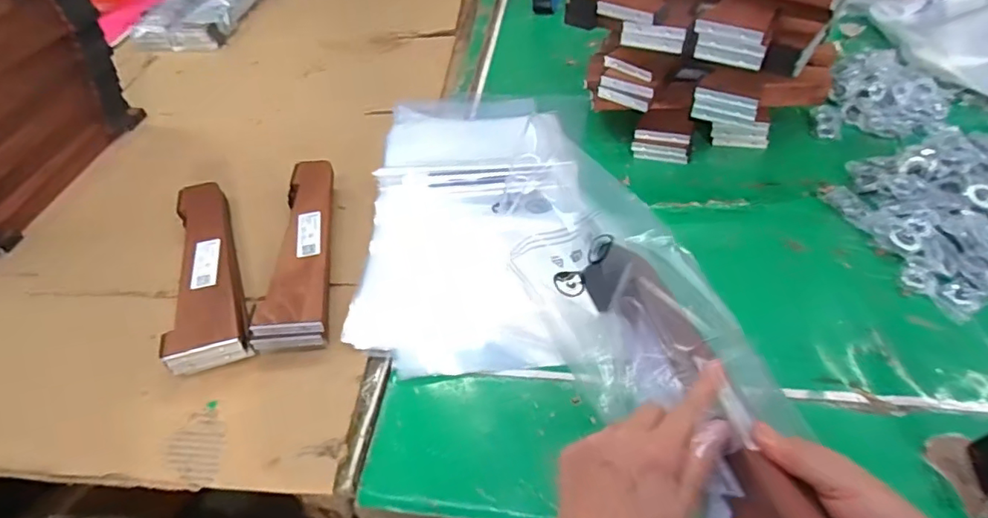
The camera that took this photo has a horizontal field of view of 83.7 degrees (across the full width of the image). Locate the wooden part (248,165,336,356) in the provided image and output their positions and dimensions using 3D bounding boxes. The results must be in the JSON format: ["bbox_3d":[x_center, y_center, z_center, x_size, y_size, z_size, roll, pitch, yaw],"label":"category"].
[{"bbox_3d":[-0.244,-0.017,0.725,0.082,0.043,0.294,-4,51,0],"label":"wooden part"}]

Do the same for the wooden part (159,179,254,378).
[{"bbox_3d":[-0.363,0.012,0.707,0.085,0.048,0.288,-17,52,-10],"label":"wooden part"}]

